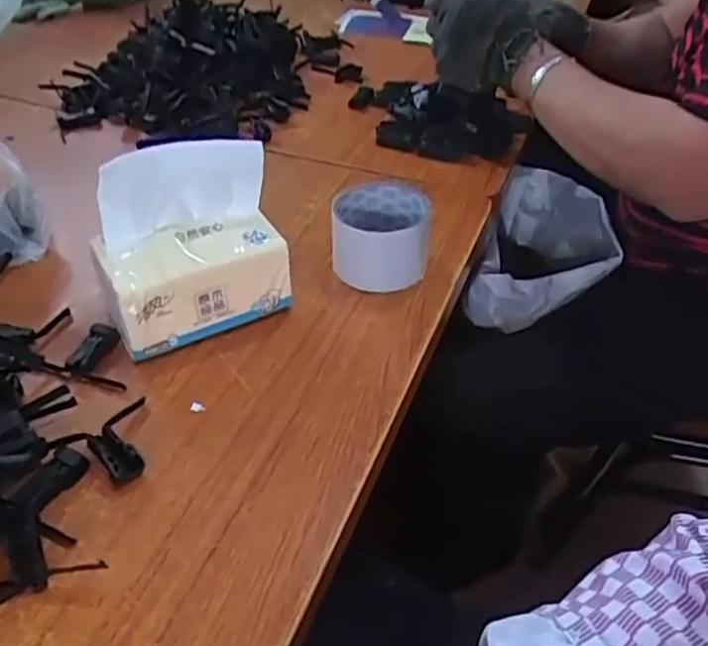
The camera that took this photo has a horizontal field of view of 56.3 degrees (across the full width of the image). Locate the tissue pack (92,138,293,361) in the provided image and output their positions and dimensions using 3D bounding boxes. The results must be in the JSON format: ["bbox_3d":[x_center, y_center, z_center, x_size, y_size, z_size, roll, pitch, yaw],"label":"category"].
[{"bbox_3d":[-0.130,-0.063,0.516,0.136,0.133,0.095,-19,46,-23],"label":"tissue pack"}]

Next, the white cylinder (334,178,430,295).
[{"bbox_3d":[0.022,-0.078,0.586,0.085,0.063,0.078,4,41,1],"label":"white cylinder"}]

